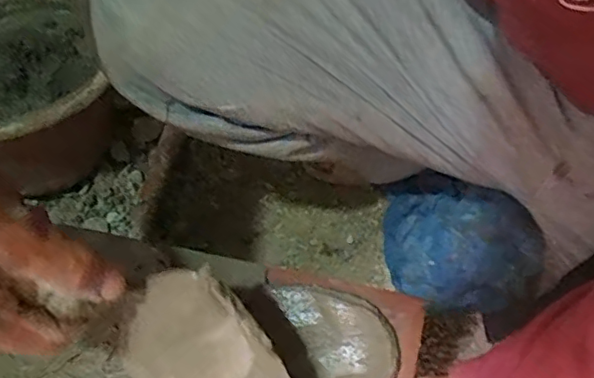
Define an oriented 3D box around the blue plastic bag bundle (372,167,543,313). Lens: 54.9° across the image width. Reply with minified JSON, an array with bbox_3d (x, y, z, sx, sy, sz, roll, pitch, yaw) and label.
[{"bbox_3d":[0.159,0.058,0.592,0.168,0.071,0.130,25,67,16],"label":"blue plastic bag bundle"}]

